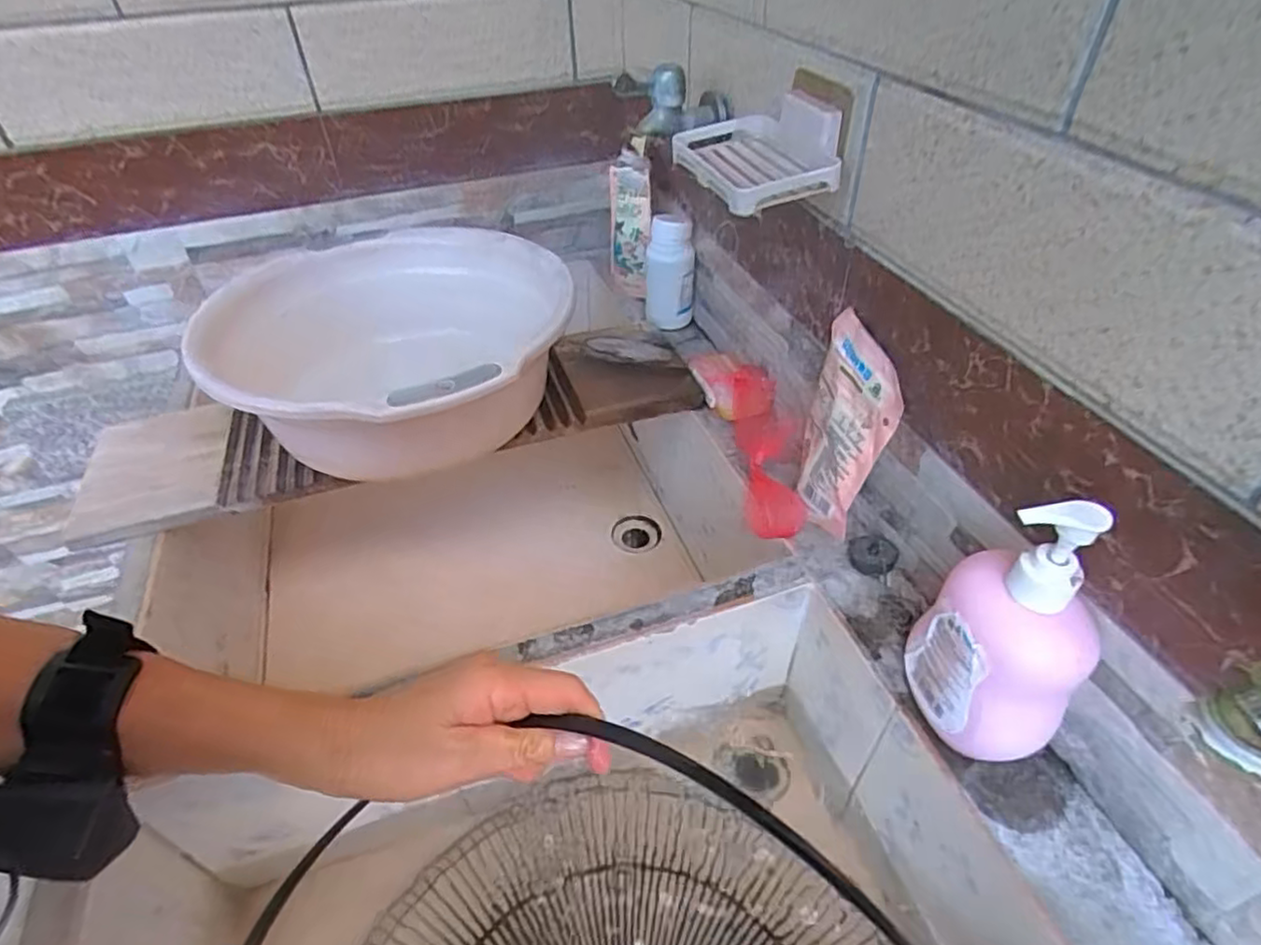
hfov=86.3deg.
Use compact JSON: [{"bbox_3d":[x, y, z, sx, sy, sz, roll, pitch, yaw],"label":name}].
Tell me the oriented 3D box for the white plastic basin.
[{"bbox_3d":[-0.213,-0.113,0.627,0.300,0.142,0.338,-22,50,-23],"label":"white plastic basin"}]

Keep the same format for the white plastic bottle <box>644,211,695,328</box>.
[{"bbox_3d":[0.045,-0.225,0.753,0.056,0.114,0.052,5,45,2],"label":"white plastic bottle"}]

